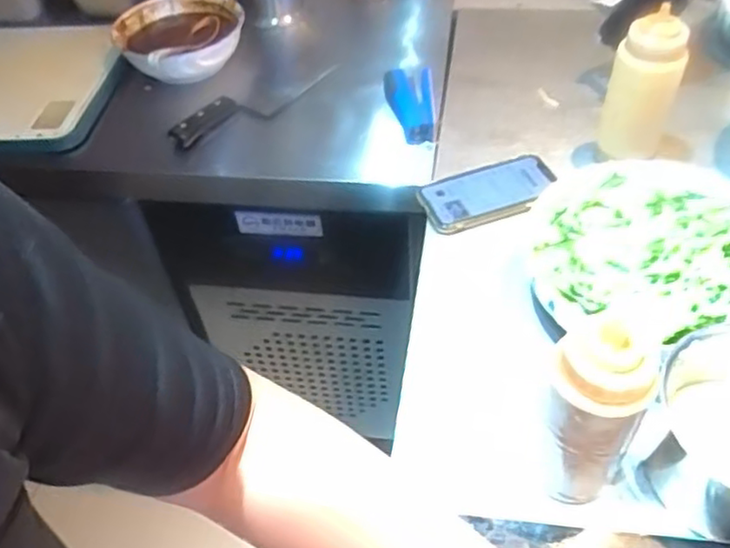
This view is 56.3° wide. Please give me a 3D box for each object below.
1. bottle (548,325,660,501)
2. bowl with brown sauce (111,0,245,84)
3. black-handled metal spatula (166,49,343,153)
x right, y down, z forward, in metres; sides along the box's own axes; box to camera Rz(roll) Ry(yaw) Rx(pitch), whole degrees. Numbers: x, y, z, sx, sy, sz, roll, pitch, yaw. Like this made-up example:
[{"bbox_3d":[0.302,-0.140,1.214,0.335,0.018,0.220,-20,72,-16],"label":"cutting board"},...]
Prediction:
[{"bbox_3d":[0.153,0.101,0.467,0.060,0.161,0.054,25,55,22],"label":"bottle"},{"bbox_3d":[-0.256,-0.326,0.952,0.173,0.065,0.162,-36,57,-24],"label":"bowl with brown sauce"},{"bbox_3d":[-0.132,-0.234,0.892,0.082,0.025,0.252,26,56,23],"label":"black-handled metal spatula"}]

